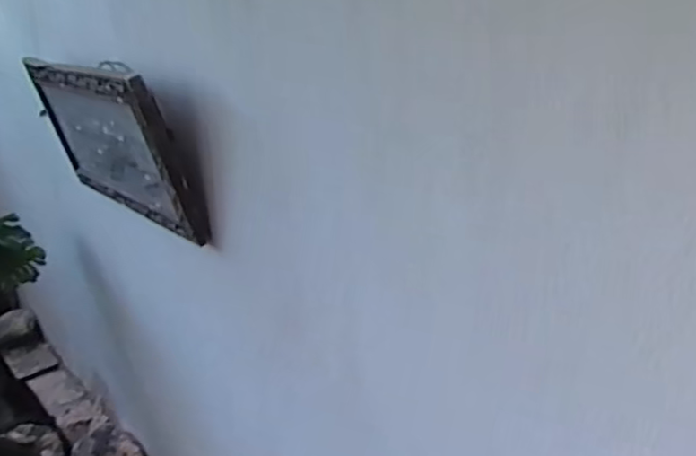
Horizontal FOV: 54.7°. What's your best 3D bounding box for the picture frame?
[{"bbox_3d":[-0.442,-0.159,1.230,0.051,0.281,0.576,-35,34,-28],"label":"picture frame"}]

